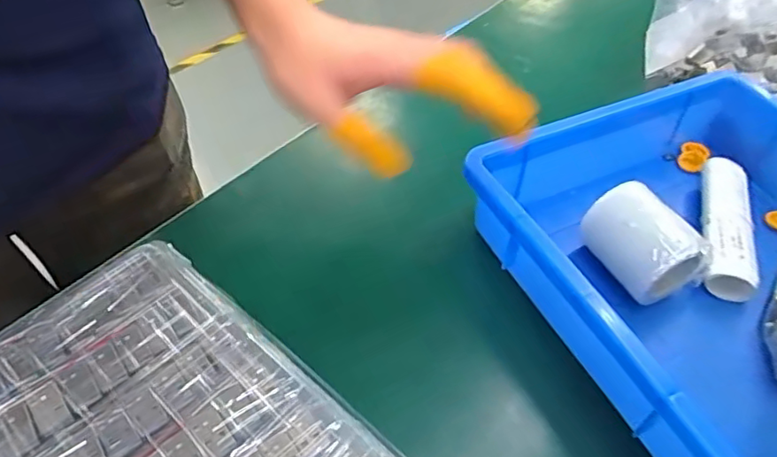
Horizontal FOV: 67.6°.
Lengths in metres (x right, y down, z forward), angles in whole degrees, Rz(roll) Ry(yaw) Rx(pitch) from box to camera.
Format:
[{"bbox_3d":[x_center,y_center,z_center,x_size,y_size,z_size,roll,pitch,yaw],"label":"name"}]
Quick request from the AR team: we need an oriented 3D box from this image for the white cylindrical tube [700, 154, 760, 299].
[{"bbox_3d":[0.226,-0.003,0.389,0.029,0.026,0.110,15,50,12],"label":"white cylindrical tube"}]

